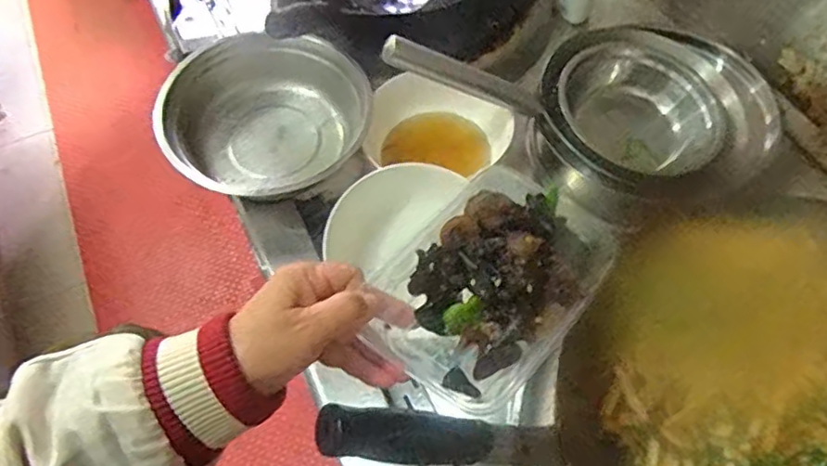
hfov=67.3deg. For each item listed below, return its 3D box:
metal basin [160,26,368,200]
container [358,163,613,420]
[{"bbox_3d":[-0.185,-0.147,0.793,0.236,0.113,0.232,-1,60,2],"label":"metal basin"},{"bbox_3d":[0.050,0.035,0.408,0.110,0.048,0.145,39,69,22],"label":"container"}]

